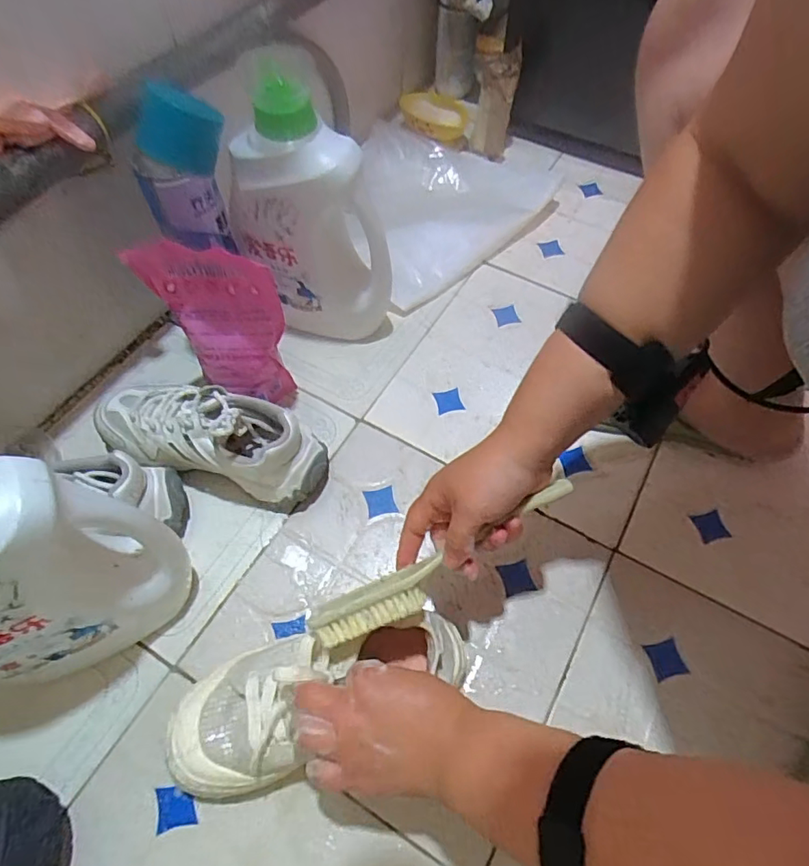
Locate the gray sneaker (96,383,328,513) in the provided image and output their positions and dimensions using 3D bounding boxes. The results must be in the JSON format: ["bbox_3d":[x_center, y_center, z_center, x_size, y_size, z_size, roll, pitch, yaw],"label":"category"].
[{"bbox_3d":[-0.198,0.004,0.538,0.237,0.091,0.081,12,60,8],"label":"gray sneaker"}]

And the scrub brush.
[{"bbox_3d":[0.029,0.097,0.396,0.217,0.026,0.039,-32,62,4],"label":"scrub brush"}]

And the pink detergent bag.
[{"bbox_3d":[-0.184,-0.099,0.540,0.124,0.199,0.046,8,59,5],"label":"pink detergent bag"}]

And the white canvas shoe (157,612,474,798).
[{"bbox_3d":[-0.066,0.201,0.417,0.233,0.103,0.097,-18,61,-11],"label":"white canvas shoe"}]

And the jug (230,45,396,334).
[{"bbox_3d":[-0.094,-0.239,0.570,0.155,0.290,0.120,4,59,3],"label":"jug"}]

